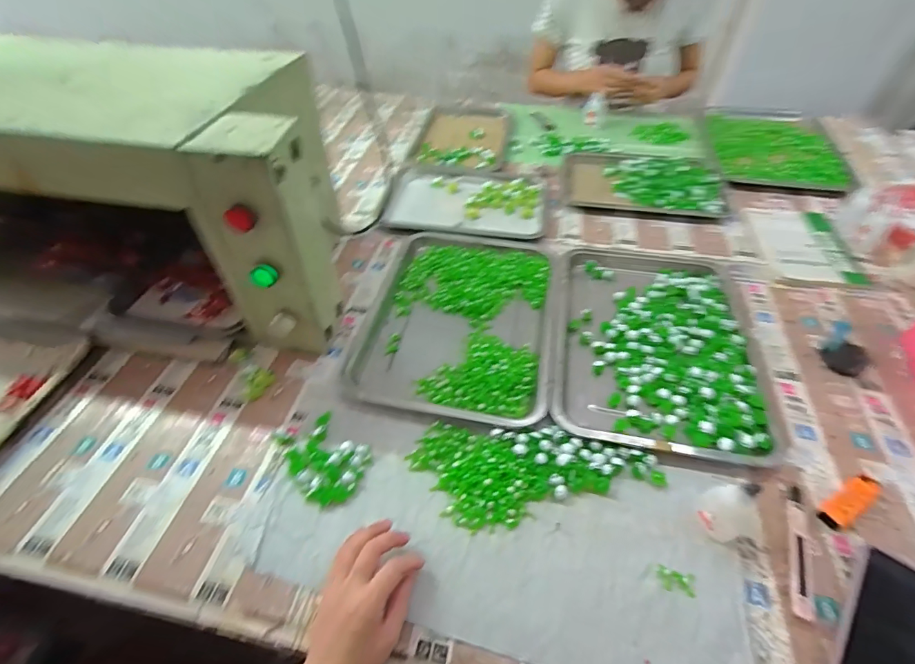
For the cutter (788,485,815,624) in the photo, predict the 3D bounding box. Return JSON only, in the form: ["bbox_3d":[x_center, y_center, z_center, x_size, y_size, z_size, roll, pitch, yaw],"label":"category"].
[{"bbox_3d":[0.335,0.210,0.423,0.019,0.009,0.128,18,52,16],"label":"cutter"}]

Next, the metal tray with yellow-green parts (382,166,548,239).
[{"bbox_3d":[0.018,-0.262,0.844,0.299,0.023,0.200,6,49,6],"label":"metal tray with yellow-green parts"}]

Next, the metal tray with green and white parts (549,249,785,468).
[{"bbox_3d":[0.276,-0.004,0.605,0.265,0.021,0.372,9,50,9],"label":"metal tray with green and white parts"}]

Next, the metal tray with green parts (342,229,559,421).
[{"bbox_3d":[0.008,-0.036,0.643,0.262,0.019,0.352,8,50,8],"label":"metal tray with green parts"}]

